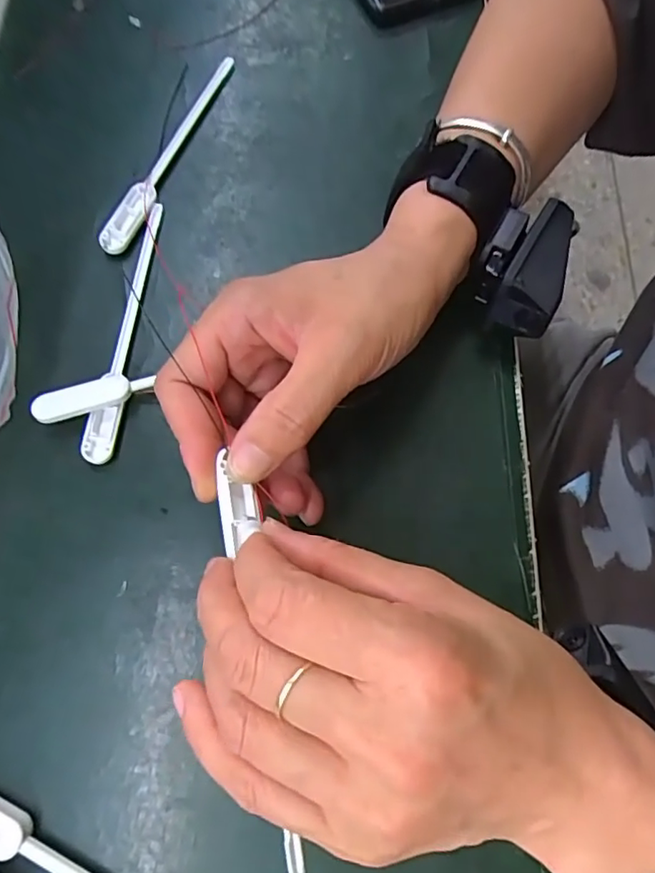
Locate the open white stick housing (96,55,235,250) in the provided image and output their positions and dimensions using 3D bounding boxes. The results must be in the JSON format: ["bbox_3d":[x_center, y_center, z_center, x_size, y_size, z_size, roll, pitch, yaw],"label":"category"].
[{"bbox_3d":[-0.087,-0.163,0.316,0.016,0.005,0.144,22,74,6],"label":"open white stick housing"}]

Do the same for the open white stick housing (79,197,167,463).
[{"bbox_3d":[-0.098,-0.057,0.282,0.015,0.010,0.143,9,73,2],"label":"open white stick housing"}]

